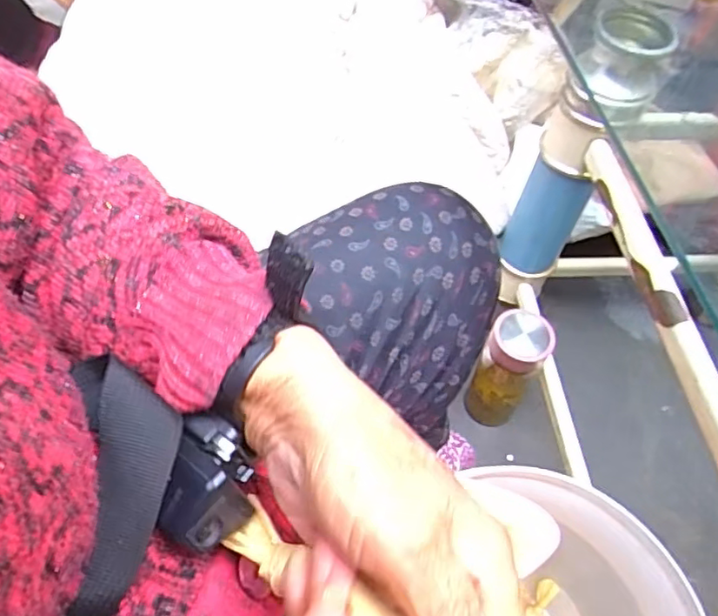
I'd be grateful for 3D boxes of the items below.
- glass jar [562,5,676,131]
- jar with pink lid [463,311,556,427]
[{"bbox_3d":[0.250,-0.232,0.566,0.079,0.078,0.086,24,57,11],"label":"glass jar"},{"bbox_3d":[0.180,0.074,0.725,0.066,0.172,0.068,2,56,-3],"label":"jar with pink lid"}]

